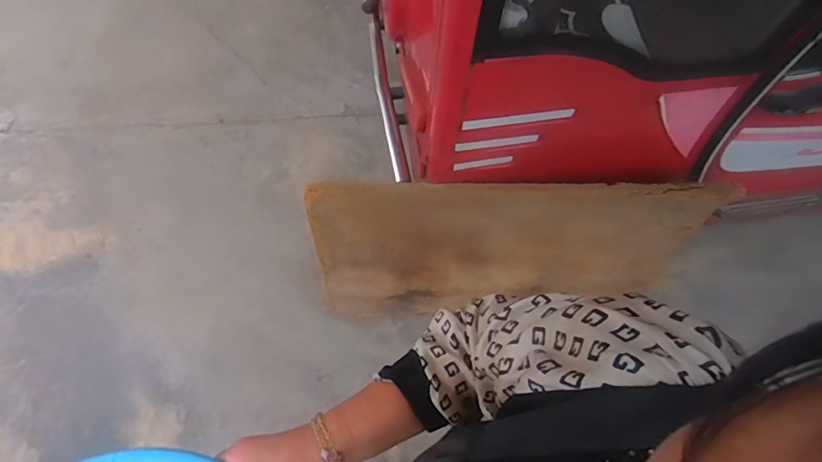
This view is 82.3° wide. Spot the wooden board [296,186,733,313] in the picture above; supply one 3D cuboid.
[{"bbox_3d":[0.329,0.058,1.278,1.154,0.604,0.042,1,55,-10],"label":"wooden board"}]

